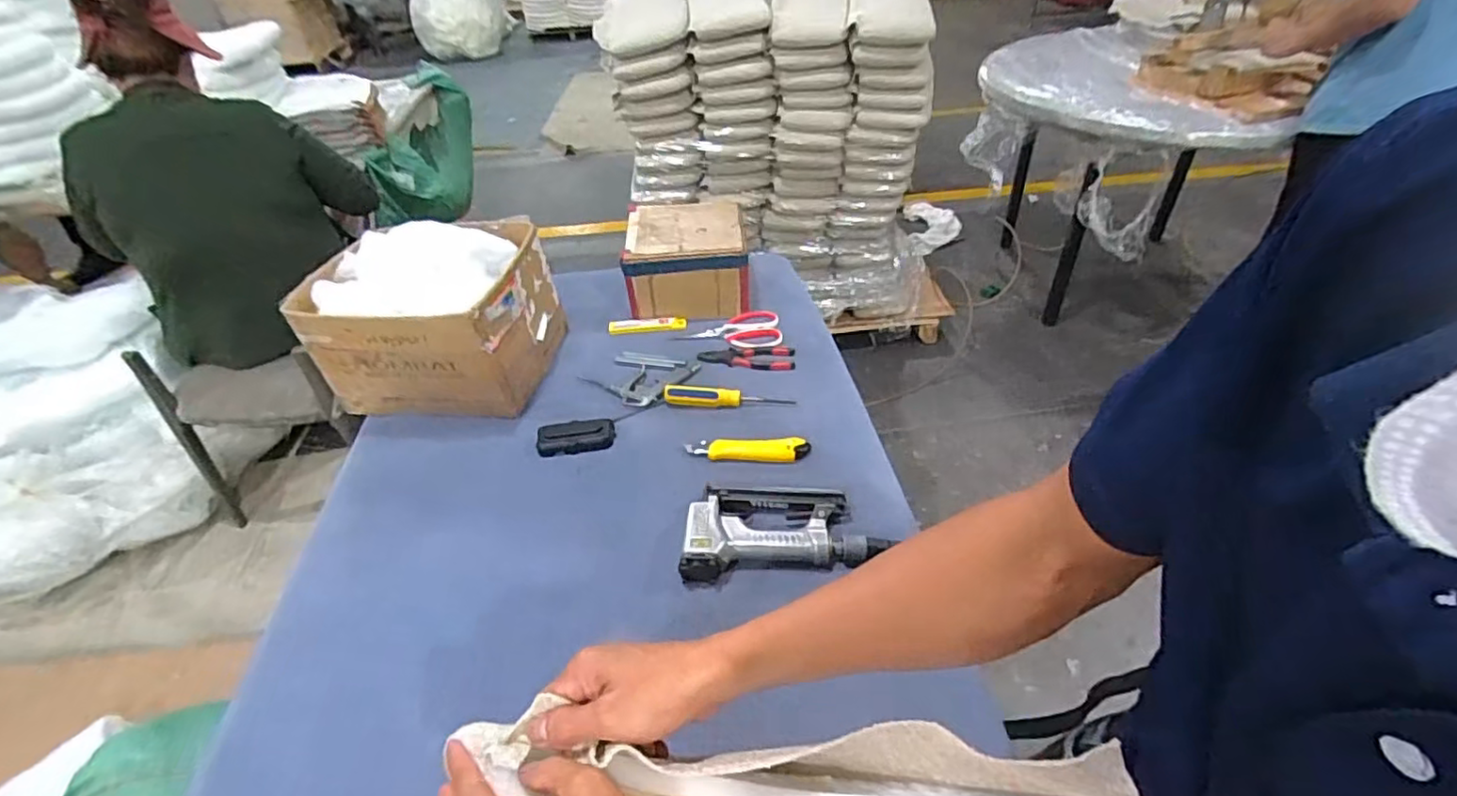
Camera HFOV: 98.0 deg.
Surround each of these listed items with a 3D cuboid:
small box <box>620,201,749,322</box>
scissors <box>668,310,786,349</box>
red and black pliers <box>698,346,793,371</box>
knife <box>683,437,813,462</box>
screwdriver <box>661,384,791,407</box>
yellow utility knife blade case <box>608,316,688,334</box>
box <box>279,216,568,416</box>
[{"bbox_3d":[-0.077,-0.256,1.176,0.213,0.139,0.215,-5,40,-1],"label":"small box"},{"bbox_3d":[-0.004,-0.114,1.099,0.185,0.013,0.100,-6,40,-1],"label":"scissors"},{"bbox_3d":[0.029,-0.064,1.048,0.158,0.009,0.059,-1,40,4],"label":"red and black pliers"},{"bbox_3d":[0.027,0.071,0.884,0.168,0.019,0.029,0,41,6],"label":"knife"},{"bbox_3d":[-0.001,-0.003,0.961,0.191,0.033,0.029,-1,40,5],"label":"screwdriver"},{"bbox_3d":[-0.143,-0.127,1.123,0.136,0.022,0.022,-5,40,0],"label":"yellow utility knife blade case"},{"bbox_3d":[-0.450,-0.124,0.985,0.313,0.216,0.241,-1,40,5],"label":"box"}]

